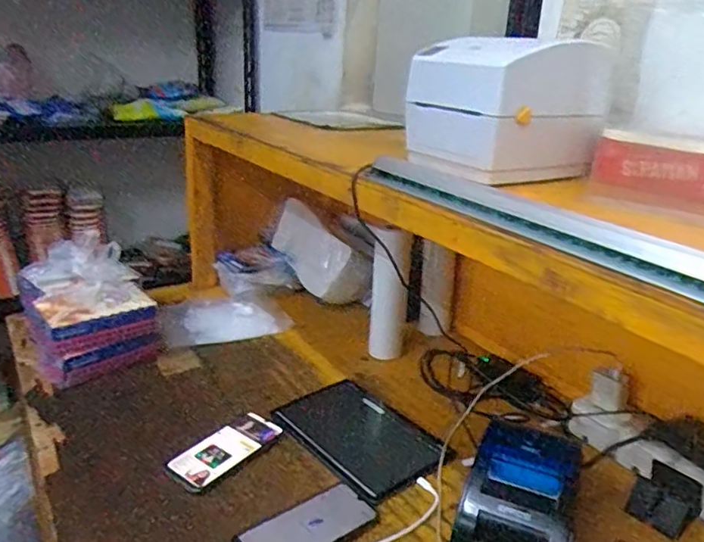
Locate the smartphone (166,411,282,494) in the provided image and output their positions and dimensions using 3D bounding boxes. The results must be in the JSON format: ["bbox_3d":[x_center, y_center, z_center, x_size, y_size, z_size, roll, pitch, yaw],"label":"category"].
[{"bbox_3d":[-0.177,0.253,0.835,0.076,0.016,0.168,19,27,36],"label":"smartphone"}]

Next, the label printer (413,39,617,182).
[{"bbox_3d":[0.201,-0.203,0.761,0.190,0.167,0.183,-13,26,-35],"label":"label printer"}]

